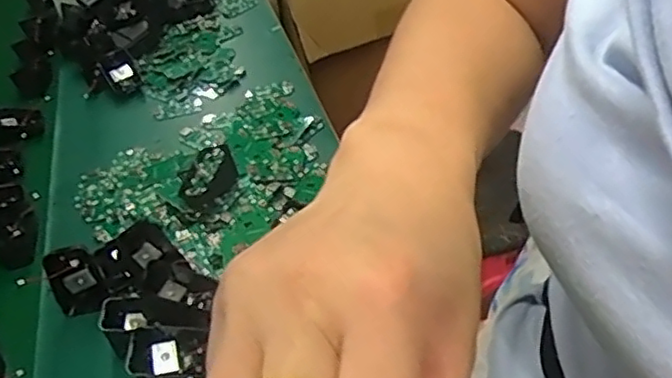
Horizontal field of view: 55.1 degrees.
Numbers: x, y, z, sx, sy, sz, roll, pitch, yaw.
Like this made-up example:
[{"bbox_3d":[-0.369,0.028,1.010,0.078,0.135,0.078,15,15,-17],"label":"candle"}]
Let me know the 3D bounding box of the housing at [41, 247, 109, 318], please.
[{"bbox_3d":[-0.248,0.086,0.613,0.045,0.068,0.022,-22,25,-10],"label":"housing"}]

